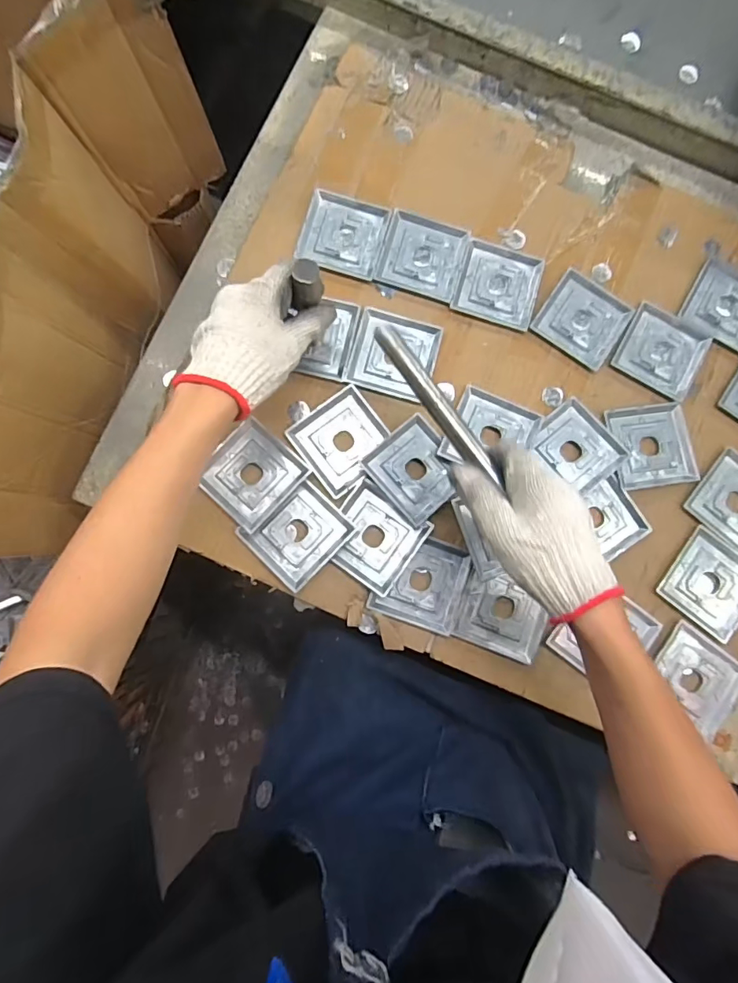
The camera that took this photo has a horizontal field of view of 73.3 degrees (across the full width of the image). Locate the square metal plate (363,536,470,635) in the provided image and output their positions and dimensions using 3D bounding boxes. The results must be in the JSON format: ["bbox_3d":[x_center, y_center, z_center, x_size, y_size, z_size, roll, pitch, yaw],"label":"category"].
[{"bbox_3d":[0.055,0.092,0.509,0.087,0.004,0.087,20,82,-1],"label":"square metal plate"}]

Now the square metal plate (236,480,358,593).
[{"bbox_3d":[-0.071,0.042,0.505,0.079,0.010,0.090,45,83,3],"label":"square metal plate"}]

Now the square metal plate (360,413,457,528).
[{"bbox_3d":[0.050,-0.022,0.517,0.087,0.017,0.090,-41,87,-7],"label":"square metal plate"}]

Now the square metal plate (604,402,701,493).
[{"bbox_3d":[0.311,-0.051,0.542,0.091,0.009,0.090,-8,83,-4],"label":"square metal plate"}]

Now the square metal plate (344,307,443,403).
[{"bbox_3d":[0.028,-0.150,0.540,0.089,0.006,0.091,16,82,-1],"label":"square metal plate"}]

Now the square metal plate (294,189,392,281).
[{"bbox_3d":[-0.028,-0.289,0.555,0.090,0.004,0.090,15,82,-1],"label":"square metal plate"}]

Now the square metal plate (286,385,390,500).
[{"bbox_3d":[-0.027,-0.053,0.525,0.090,0.008,0.090,-35,86,-7],"label":"square metal plate"}]

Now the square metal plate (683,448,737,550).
[{"bbox_3d":[0.403,0.013,0.540,0.087,0.007,0.086,39,82,2],"label":"square metal plate"}]

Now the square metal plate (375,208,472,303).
[{"bbox_3d":[0.062,-0.266,0.558,0.092,0.004,0.087,18,82,-1],"label":"square metal plate"}]

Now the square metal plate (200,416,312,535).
[{"bbox_3d":[-0.122,-0.017,0.513,0.087,0.006,0.090,43,82,2],"label":"square metal plate"}]

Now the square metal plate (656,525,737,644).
[{"bbox_3d":[0.365,0.099,0.527,0.089,0.007,0.091,39,82,2],"label":"square metal plate"}]

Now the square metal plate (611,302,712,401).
[{"bbox_3d":[0.332,-0.159,0.561,0.089,0.004,0.089,31,82,1],"label":"square metal plate"}]

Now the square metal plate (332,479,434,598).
[{"bbox_3d":[0.006,0.048,0.508,0.088,0.011,0.086,34,82,1],"label":"square metal plate"}]

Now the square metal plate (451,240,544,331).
[{"bbox_3d":[0.147,-0.236,0.559,0.090,0.004,0.093,17,82,-1],"label":"square metal plate"}]

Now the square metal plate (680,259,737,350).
[{"bbox_3d":[0.417,-0.216,0.574,0.089,0.011,0.100,29,82,0],"label":"square metal plate"}]

